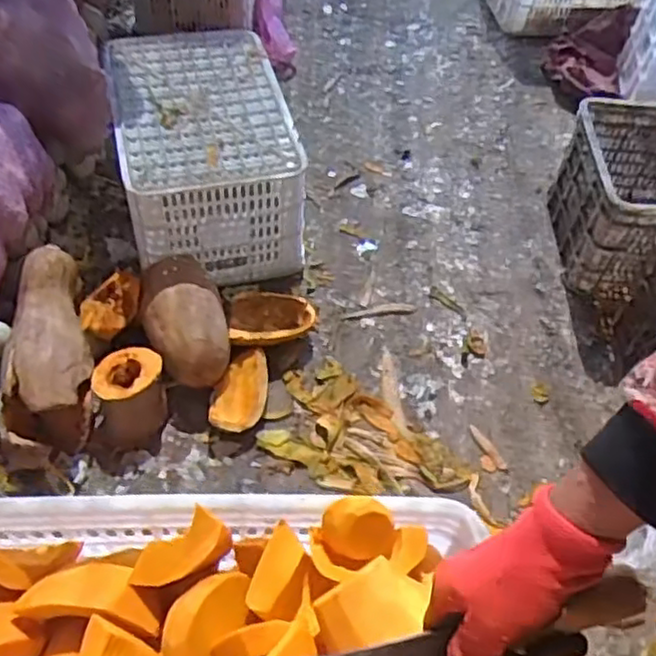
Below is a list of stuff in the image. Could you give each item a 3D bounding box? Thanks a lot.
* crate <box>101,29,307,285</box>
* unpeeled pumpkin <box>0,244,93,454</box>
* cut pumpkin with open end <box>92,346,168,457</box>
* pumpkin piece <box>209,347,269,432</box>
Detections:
[{"bbox_3d":[-0.260,-0.359,1.462,0.328,0.313,0.443,-11,56,-12],"label":"crate"},{"bbox_3d":[-0.472,0.017,1.178,0.131,0.118,0.342,-4,70,-7],"label":"unpeeled pumpkin"},{"bbox_3d":[-0.344,0.125,1.211,0.112,0.115,0.148,-5,55,-8],"label":"cut pumpkin with open end"},{"bbox_3d":[-0.159,0.117,1.273,0.097,0.042,0.178,10,54,2],"label":"pumpkin piece"}]

